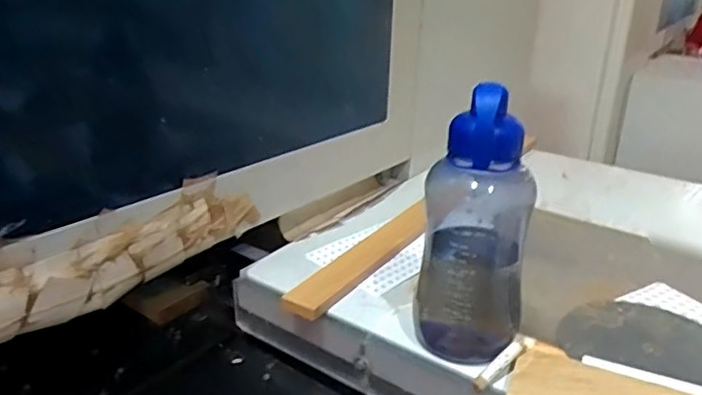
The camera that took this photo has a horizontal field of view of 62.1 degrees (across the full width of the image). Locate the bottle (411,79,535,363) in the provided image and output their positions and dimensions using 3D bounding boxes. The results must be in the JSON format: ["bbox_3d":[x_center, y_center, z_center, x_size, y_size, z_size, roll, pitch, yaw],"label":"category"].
[{"bbox_3d":[0.117,0.031,0.564,0.099,0.280,0.097,7,22,13],"label":"bottle"}]

